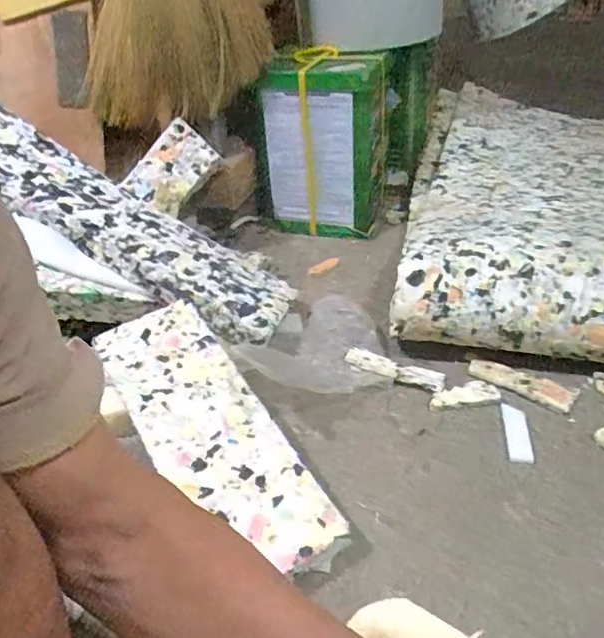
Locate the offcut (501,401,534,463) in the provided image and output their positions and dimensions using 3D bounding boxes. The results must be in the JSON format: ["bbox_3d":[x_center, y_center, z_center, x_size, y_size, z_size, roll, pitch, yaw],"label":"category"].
[{"bbox_3d":[0.274,0.146,0.716,0.030,0.010,0.088,3,35,9],"label":"offcut"}]

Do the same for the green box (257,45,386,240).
[{"bbox_3d":[0.048,-0.363,1.180,0.240,0.334,0.194,11,37,20],"label":"green box"}]

